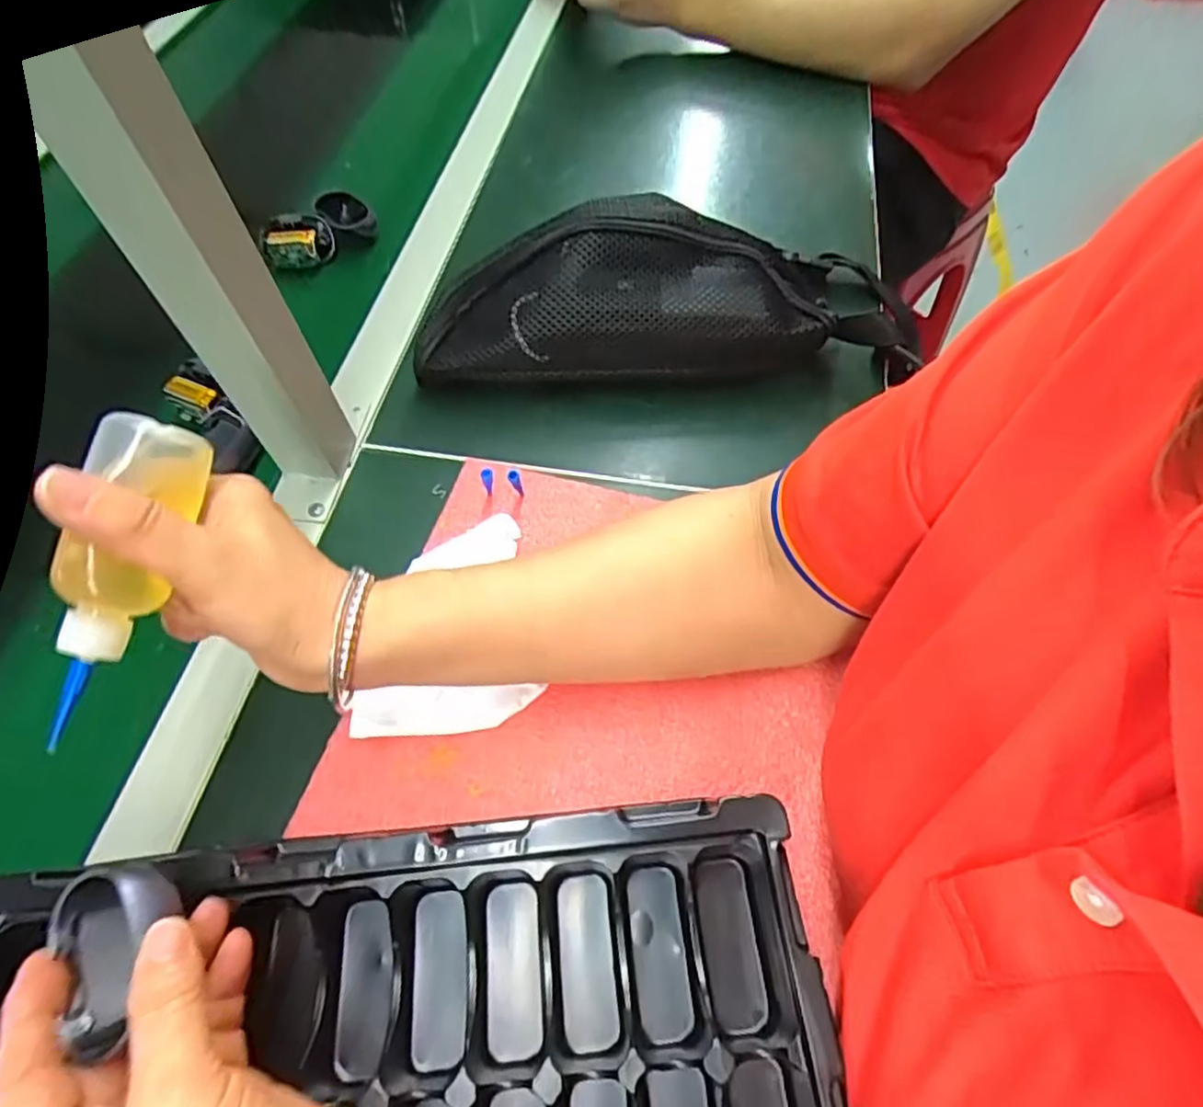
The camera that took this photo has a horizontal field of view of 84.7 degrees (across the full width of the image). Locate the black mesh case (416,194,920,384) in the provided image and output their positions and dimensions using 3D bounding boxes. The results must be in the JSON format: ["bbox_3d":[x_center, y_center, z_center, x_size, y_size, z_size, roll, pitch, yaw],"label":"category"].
[{"bbox_3d":[0.049,-0.171,0.443,0.344,0.105,0.103,-8,59,-3],"label":"black mesh case"}]

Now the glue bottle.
[{"bbox_3d":[-0.173,0.007,0.231,0.030,0.027,0.111,11,78,6],"label":"glue bottle"}]

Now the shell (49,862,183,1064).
[{"bbox_3d":[-0.164,0.133,0.225,0.039,0.019,0.050,-29,61,-18],"label":"shell"}]

